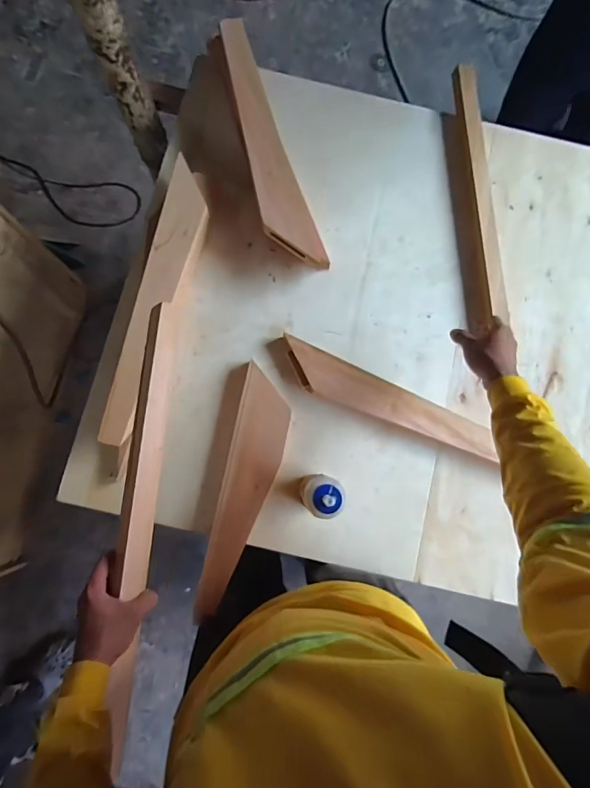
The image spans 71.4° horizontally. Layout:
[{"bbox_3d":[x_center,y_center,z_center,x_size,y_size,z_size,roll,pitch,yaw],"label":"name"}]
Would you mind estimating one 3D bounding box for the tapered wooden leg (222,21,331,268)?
[{"bbox_3d":[-0.049,-0.472,0.799,0.108,0.103,0.501,-15,83,-3],"label":"tapered wooden leg"}]

